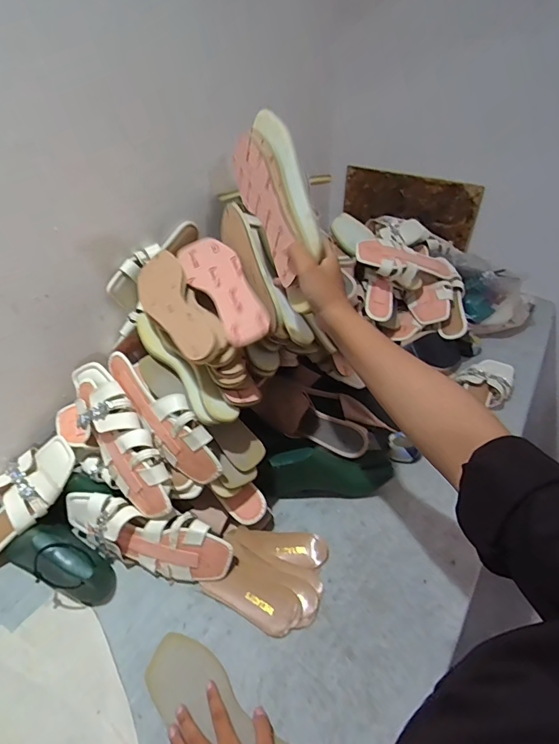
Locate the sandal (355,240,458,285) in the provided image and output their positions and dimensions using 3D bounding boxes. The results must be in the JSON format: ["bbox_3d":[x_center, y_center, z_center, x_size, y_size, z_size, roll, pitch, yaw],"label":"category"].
[{"bbox_3d":[0.283,-0.234,0.901,0.252,0.063,0.083,7,42,-14],"label":"sandal"}]

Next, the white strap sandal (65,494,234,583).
[{"bbox_3d":[-0.206,0.259,0.638,0.274,0.107,0.065,8,5,9],"label":"white strap sandal"}]

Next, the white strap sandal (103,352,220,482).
[{"bbox_3d":[-0.178,0.067,0.625,0.242,0.076,0.059,48,59,6],"label":"white strap sandal"}]

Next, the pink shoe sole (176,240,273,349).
[{"bbox_3d":[-0.088,-0.129,0.608,0.076,0.045,0.237,-18,46,-15],"label":"pink shoe sole"}]

